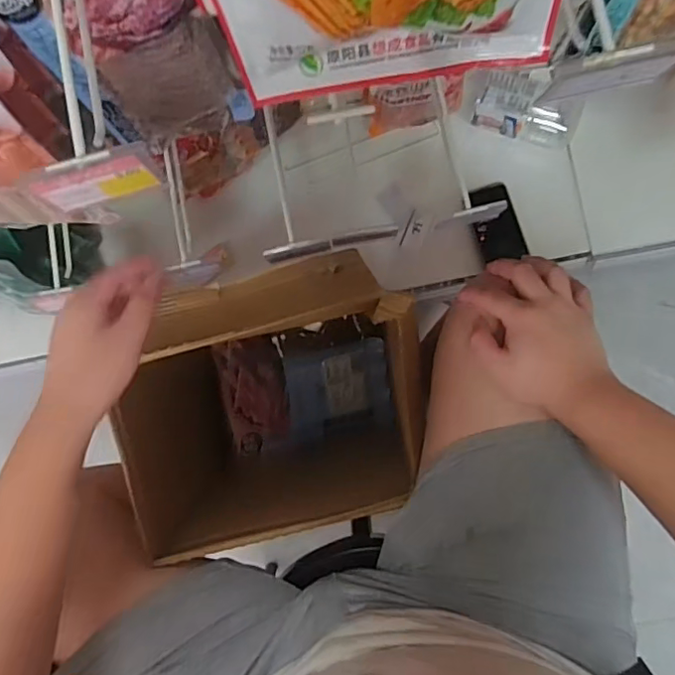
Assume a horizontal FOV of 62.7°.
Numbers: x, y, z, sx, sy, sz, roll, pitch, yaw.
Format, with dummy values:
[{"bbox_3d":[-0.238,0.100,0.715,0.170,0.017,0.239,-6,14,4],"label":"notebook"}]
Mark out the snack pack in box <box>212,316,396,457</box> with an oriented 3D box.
[{"bbox_3d":[-0.049,0.079,0.906,0.271,0.076,0.195,-11,87,2],"label":"snack pack in box"}]

